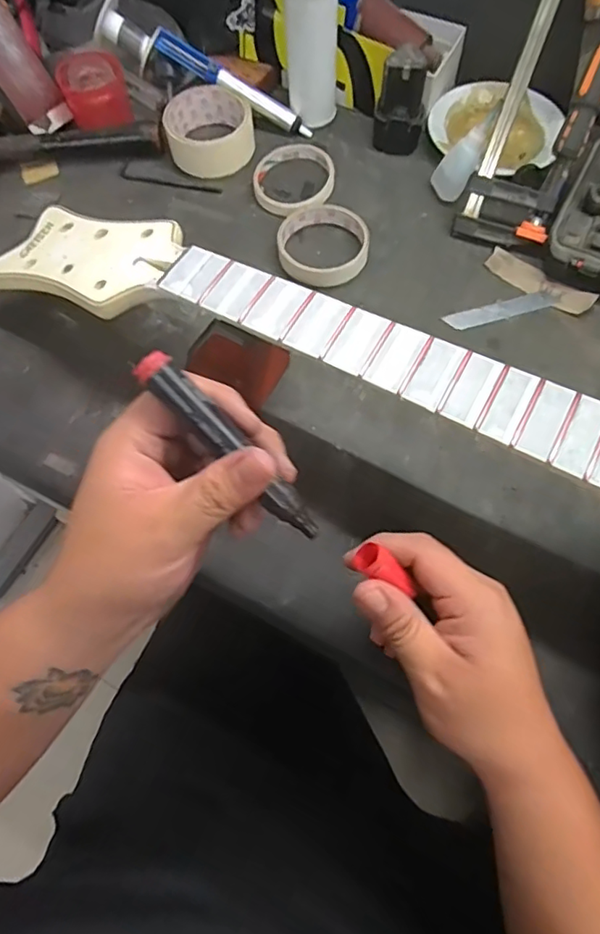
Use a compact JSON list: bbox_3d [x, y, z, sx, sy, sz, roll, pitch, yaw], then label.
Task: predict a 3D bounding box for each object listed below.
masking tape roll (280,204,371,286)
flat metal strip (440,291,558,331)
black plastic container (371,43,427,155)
[{"bbox_3d":[0.022,-0.209,0.514,0.080,0.015,0.089,-1,65,2],"label":"masking tape roll"},{"bbox_3d":[0.182,-0.140,0.496,0.104,0.004,0.022,-15,60,-5],"label":"flat metal strip"},{"bbox_3d":[0.100,-0.358,0.545,0.049,0.084,0.035,7,66,6],"label":"black plastic container"}]

